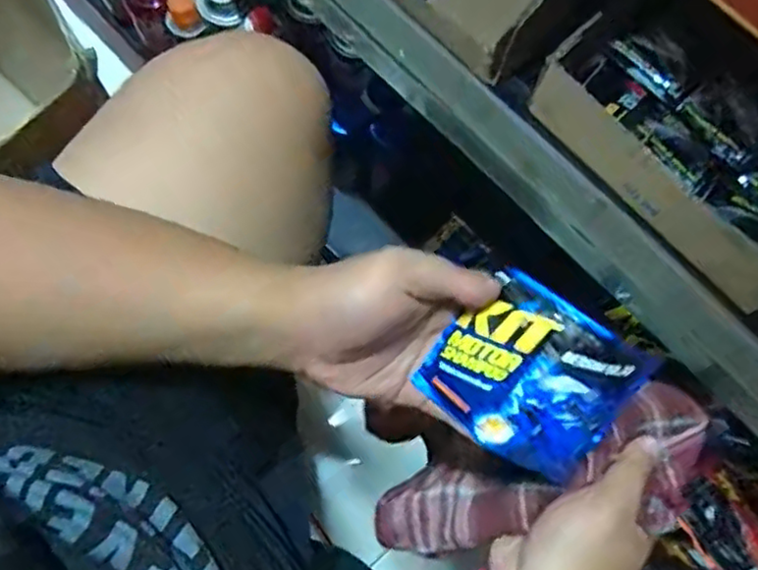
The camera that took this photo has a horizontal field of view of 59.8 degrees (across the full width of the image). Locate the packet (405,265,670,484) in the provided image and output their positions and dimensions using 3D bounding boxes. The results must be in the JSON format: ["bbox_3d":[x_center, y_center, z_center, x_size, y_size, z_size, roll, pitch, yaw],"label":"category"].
[{"bbox_3d":[0.083,0.051,0.357,0.100,0.021,0.088,35,102,6],"label":"packet"}]

